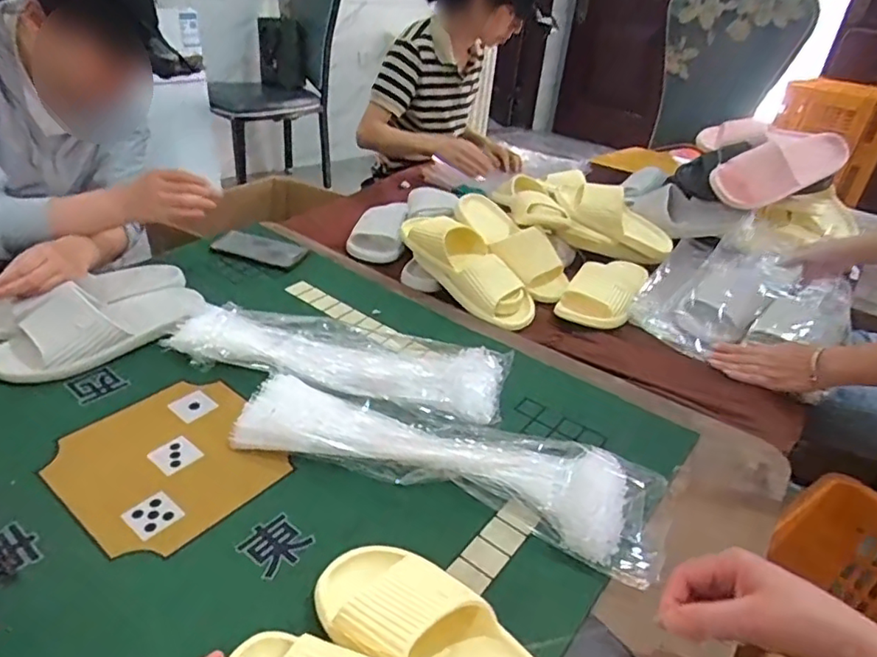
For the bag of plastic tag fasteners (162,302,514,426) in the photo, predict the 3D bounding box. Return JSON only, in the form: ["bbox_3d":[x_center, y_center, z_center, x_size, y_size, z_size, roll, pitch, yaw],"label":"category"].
[{"bbox_3d":[-0.141,0.039,0.768,0.457,0.045,0.136,11,31,11],"label":"bag of plastic tag fasteners"}]

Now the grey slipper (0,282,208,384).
[{"bbox_3d":[-0.450,-0.011,0.775,0.263,0.069,0.118,-16,37,-30],"label":"grey slipper"}]

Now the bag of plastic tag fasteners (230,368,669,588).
[{"bbox_3d":[-0.001,0.136,0.621,0.464,0.056,0.110,14,32,15],"label":"bag of plastic tag fasteners"}]

